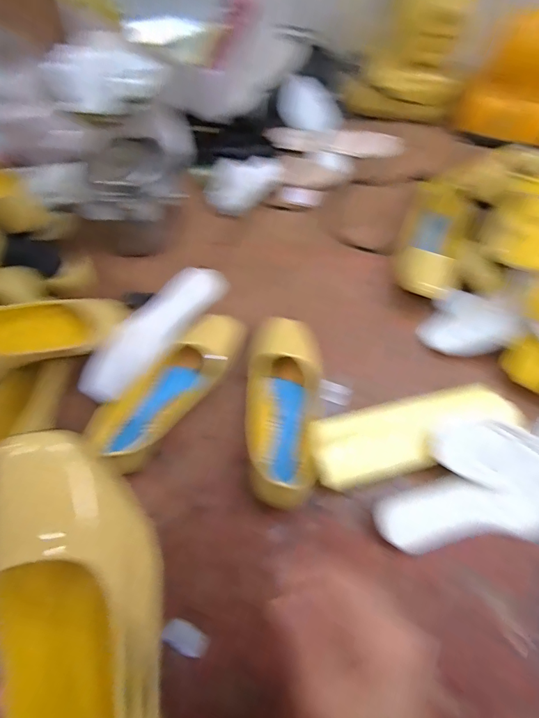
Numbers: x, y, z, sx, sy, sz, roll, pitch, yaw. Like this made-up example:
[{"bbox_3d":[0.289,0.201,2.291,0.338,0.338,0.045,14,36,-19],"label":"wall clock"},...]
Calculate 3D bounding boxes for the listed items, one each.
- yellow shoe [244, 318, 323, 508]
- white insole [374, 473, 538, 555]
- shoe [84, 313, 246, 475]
[{"bbox_3d":[0.017,0.058,0.497,0.086,0.051,0.229,6,62,2],"label":"yellow shoe"},{"bbox_3d":[0.240,0.172,0.457,0.237,0.028,0.073,-4,62,-3],"label":"white insole"},{"bbox_3d":[-0.124,0.030,0.498,0.084,0.056,0.248,36,67,16],"label":"shoe"}]

